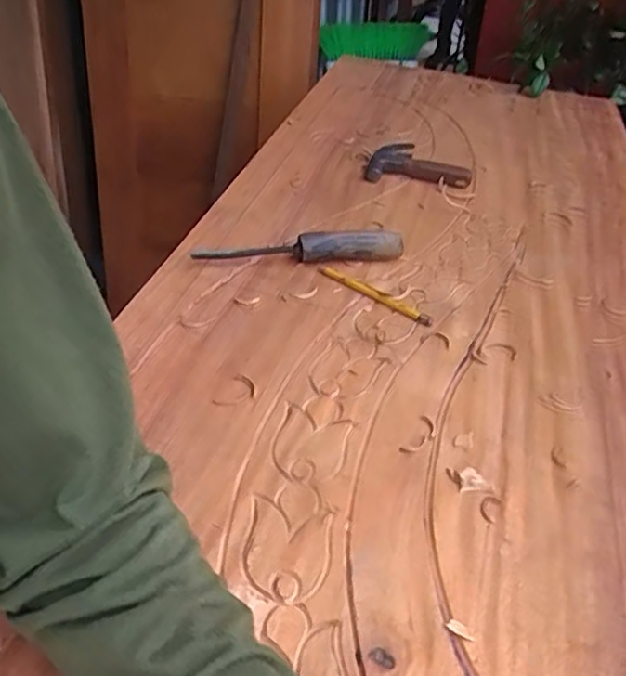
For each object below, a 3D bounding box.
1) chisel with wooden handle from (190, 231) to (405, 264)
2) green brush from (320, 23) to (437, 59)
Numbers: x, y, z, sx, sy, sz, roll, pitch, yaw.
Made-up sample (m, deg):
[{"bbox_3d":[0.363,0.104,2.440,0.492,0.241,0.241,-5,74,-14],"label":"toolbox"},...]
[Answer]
[{"bbox_3d":[-0.012,-0.103,0.715,0.241,0.033,0.033,-4,41,-12],"label":"chisel with wooden handle"},{"bbox_3d":[0.184,-0.836,1.741,0.320,0.088,0.096,-1,39,-2],"label":"green brush"}]

